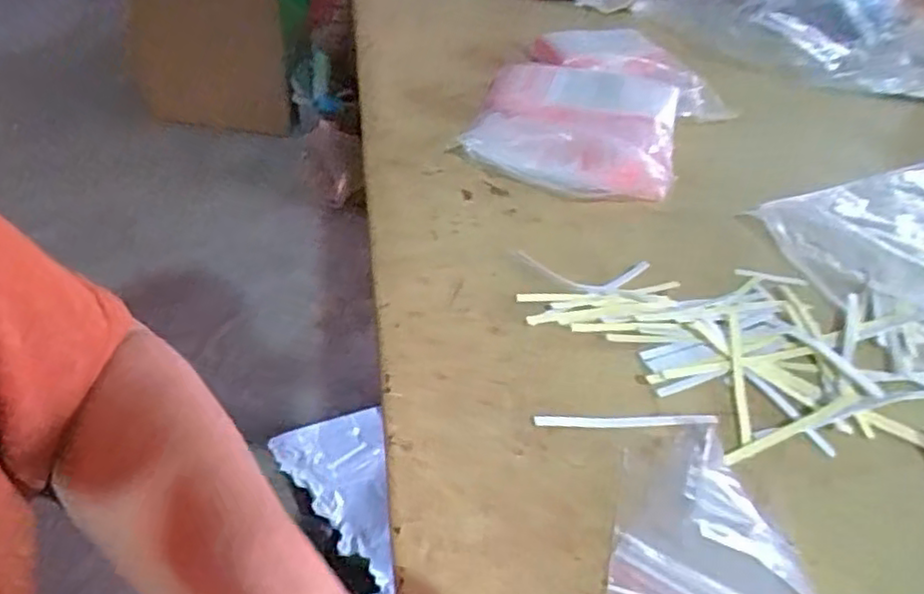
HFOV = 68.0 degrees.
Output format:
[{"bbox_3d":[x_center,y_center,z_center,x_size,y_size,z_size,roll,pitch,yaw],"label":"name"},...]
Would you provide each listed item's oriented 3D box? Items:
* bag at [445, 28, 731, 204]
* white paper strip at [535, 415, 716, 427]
[{"bbox_3d":[0.116,-0.167,0.599,0.187,0.044,0.255,26,45,20],"label":"bag"},{"bbox_3d":[0.086,0.065,0.358,0.097,0.004,0.007,1,42,-6],"label":"white paper strip"}]

